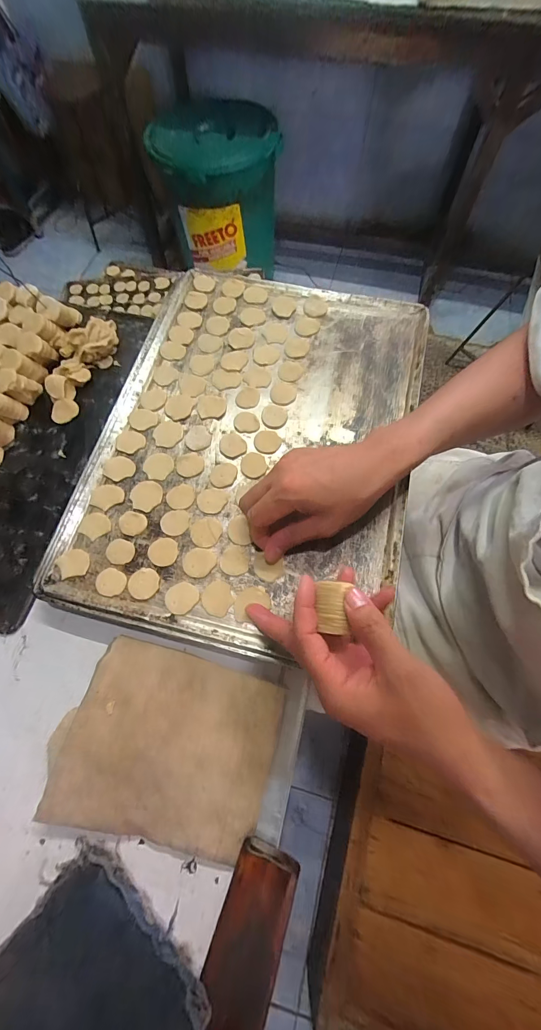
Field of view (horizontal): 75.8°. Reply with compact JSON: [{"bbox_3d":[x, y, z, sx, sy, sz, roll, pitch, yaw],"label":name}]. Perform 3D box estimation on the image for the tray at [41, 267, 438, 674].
[{"bbox_3d":[-0.017,-0.093,0.387,0.331,0.020,0.448,13,69,6],"label":"tray"}]

